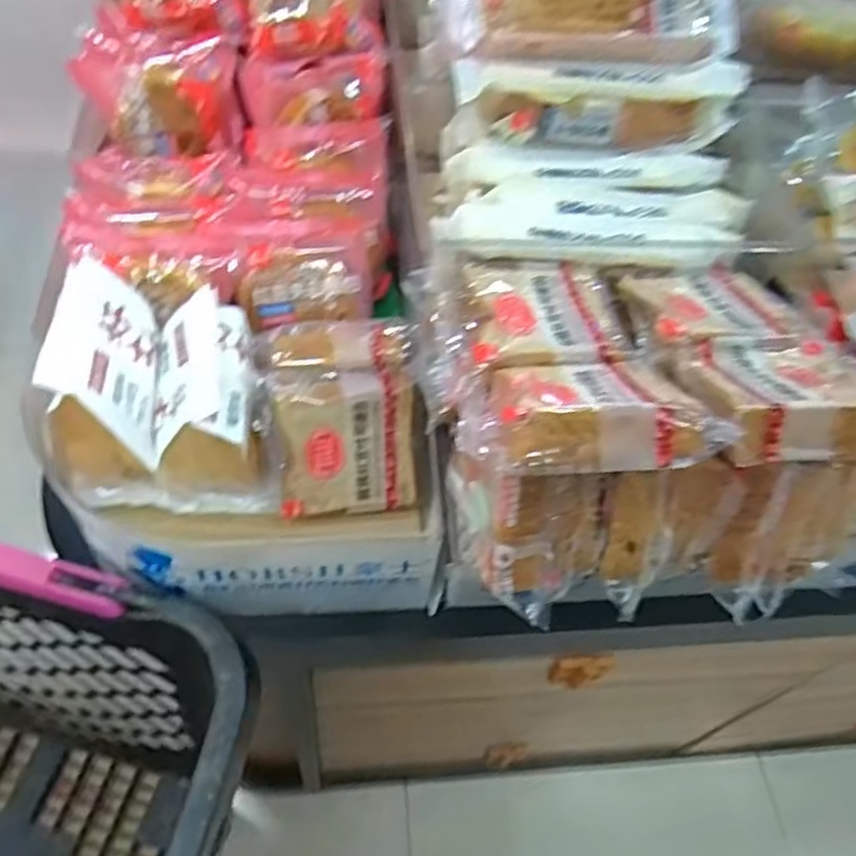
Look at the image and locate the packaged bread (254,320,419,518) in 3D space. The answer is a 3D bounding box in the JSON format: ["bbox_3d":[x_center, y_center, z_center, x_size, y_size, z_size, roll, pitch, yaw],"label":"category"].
[{"bbox_3d":[-0.066,-0.010,0.578,0.109,0.088,0.121,-7,55,-11],"label":"packaged bread"}]

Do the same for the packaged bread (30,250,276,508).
[{"bbox_3d":[-0.187,-0.026,0.547,0.143,0.144,0.116,-2,54,-7],"label":"packaged bread"}]

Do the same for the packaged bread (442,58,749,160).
[{"bbox_3d":[0.141,-0.276,0.632,0.240,0.060,0.049,-6,55,-10],"label":"packaged bread"}]

